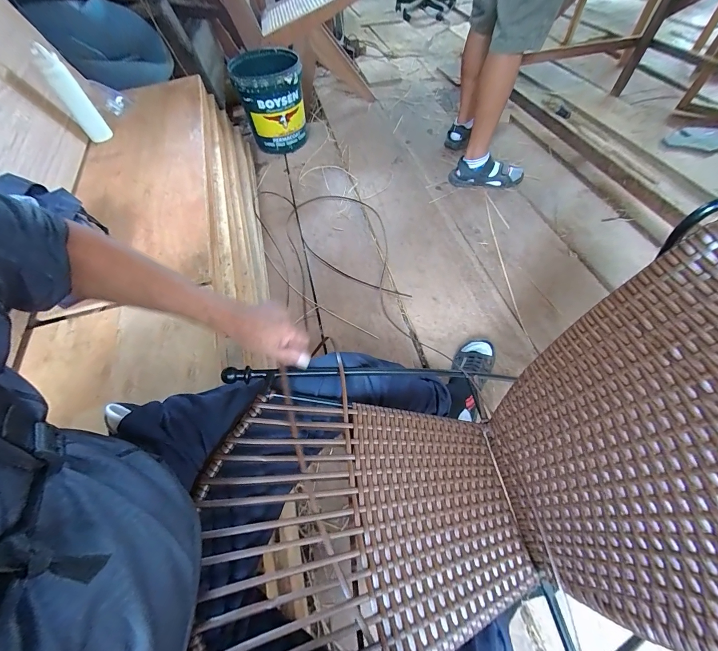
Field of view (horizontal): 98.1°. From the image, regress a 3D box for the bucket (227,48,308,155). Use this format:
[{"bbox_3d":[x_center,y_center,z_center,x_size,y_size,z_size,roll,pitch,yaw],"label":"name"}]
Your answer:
[{"bbox_3d":[-0.399,-1.036,1.460,0.291,0.330,0.333,-18,59,-8],"label":"bucket"}]

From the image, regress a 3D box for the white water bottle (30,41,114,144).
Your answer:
[{"bbox_3d":[-0.858,-0.685,0.941,0.071,0.231,0.055,-36,62,-18],"label":"white water bottle"}]

